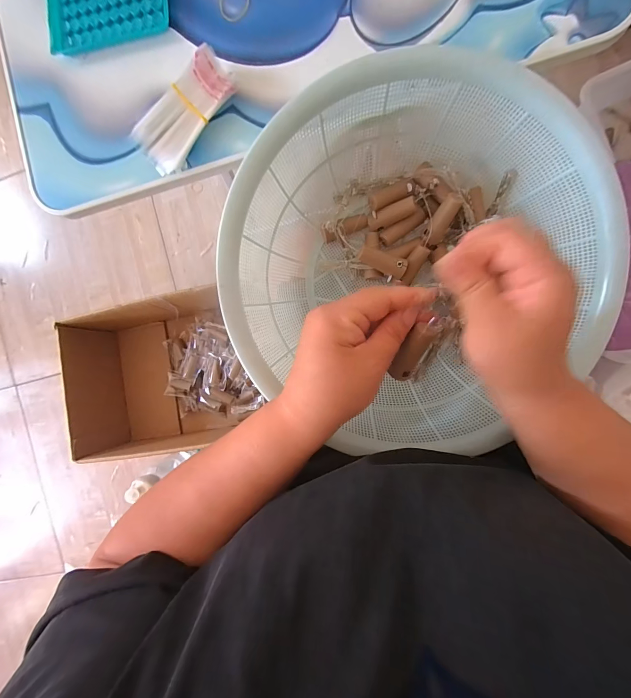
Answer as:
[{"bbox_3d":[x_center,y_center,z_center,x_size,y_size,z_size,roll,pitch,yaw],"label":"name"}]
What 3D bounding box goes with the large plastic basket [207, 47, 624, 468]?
[{"bbox_3d":[0.086,-0.073,0.302,0.315,0.124,0.299,0,93,8],"label":"large plastic basket"}]

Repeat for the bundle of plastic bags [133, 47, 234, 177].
[{"bbox_3d":[-0.121,-0.220,0.302,0.110,0.030,0.040,-44,86,8],"label":"bundle of plastic bags"}]

